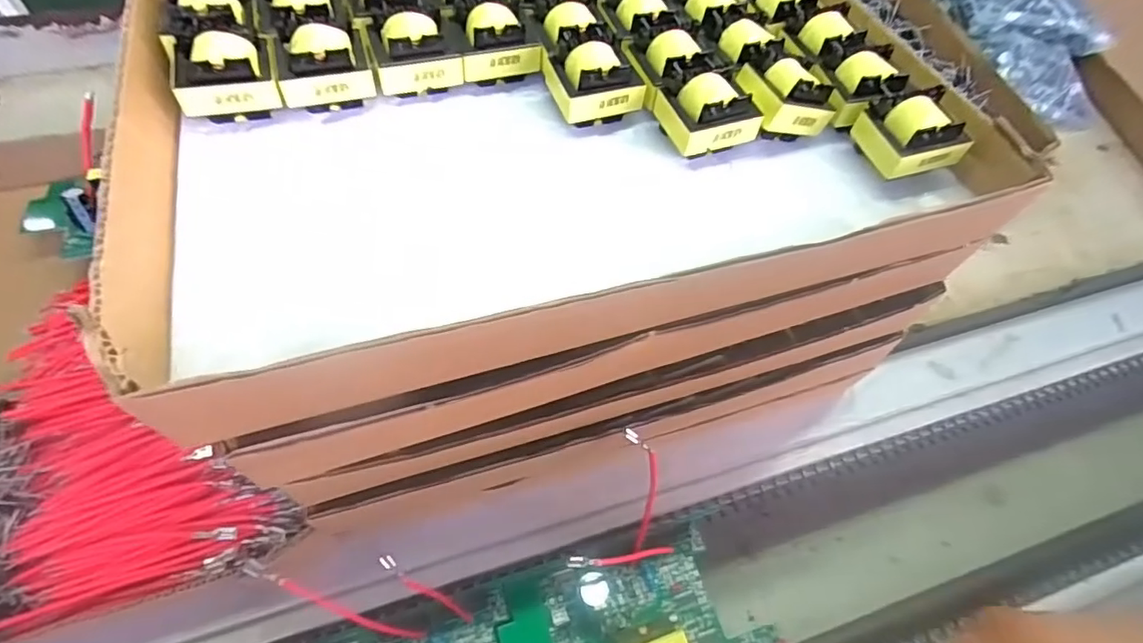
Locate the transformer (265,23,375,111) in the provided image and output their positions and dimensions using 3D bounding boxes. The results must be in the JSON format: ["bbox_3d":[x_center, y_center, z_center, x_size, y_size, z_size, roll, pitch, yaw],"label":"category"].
[{"bbox_3d":[-0.100,-0.103,0.232,0.035,0.030,0.026,-15,59,-14],"label":"transformer"}]

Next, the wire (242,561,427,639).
[{"bbox_3d":[-0.105,0.128,0.259,0.013,0.096,0.008,-7,47,41],"label":"wire"}]

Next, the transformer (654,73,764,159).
[{"bbox_3d":[0.055,-0.086,0.233,0.038,0.020,0.027,-14,59,-13],"label":"transformer"}]

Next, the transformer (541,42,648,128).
[{"bbox_3d":[0.009,-0.099,0.241,0.038,0.026,0.027,-16,59,-15],"label":"transformer"}]

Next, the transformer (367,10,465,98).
[{"bbox_3d":[-0.066,-0.112,0.243,0.034,0.023,0.026,-17,60,-15],"label":"transformer"}]

